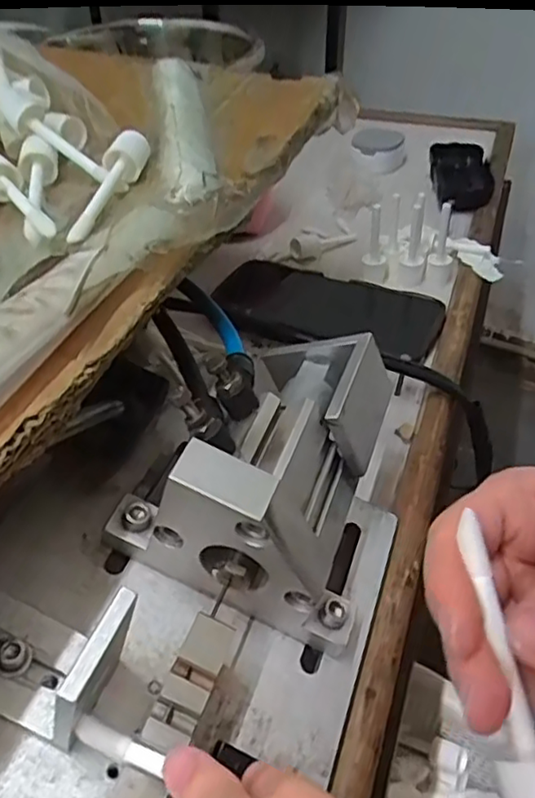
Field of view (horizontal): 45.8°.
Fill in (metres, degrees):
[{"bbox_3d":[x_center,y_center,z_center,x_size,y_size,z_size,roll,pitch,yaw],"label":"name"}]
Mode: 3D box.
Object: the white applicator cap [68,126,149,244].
[{"bbox_3d":[-0.074,-0.102,0.298,0.020,0.018,0.078,3,43,5],"label":"white applicator cap"}]

